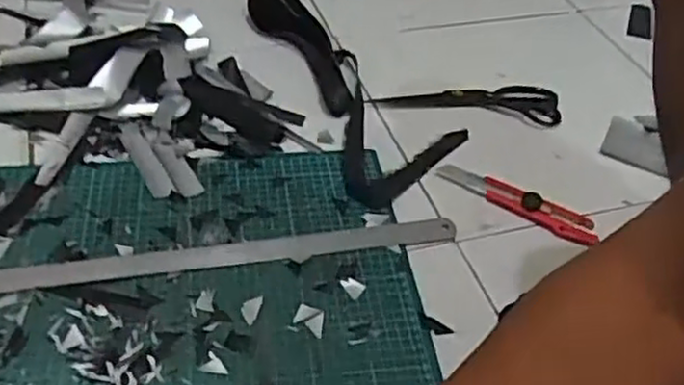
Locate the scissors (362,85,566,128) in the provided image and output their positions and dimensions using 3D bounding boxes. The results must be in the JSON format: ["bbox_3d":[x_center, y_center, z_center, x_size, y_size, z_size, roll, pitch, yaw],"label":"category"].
[{"bbox_3d":[0.155,-0.123,0.893,0.230,0.017,0.076,6,43,1],"label":"scissors"}]

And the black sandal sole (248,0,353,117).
[{"bbox_3d":[-0.041,-0.195,0.929,0.078,0.039,0.265,-18,48,-23],"label":"black sandal sole"}]

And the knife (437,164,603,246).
[{"bbox_3d":[0.186,0.005,0.761,0.173,0.017,0.035,29,48,23],"label":"knife"}]

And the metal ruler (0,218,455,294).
[{"bbox_3d":[-0.193,0.069,0.665,0.617,0.006,0.034,-6,44,-11],"label":"metal ruler"}]

